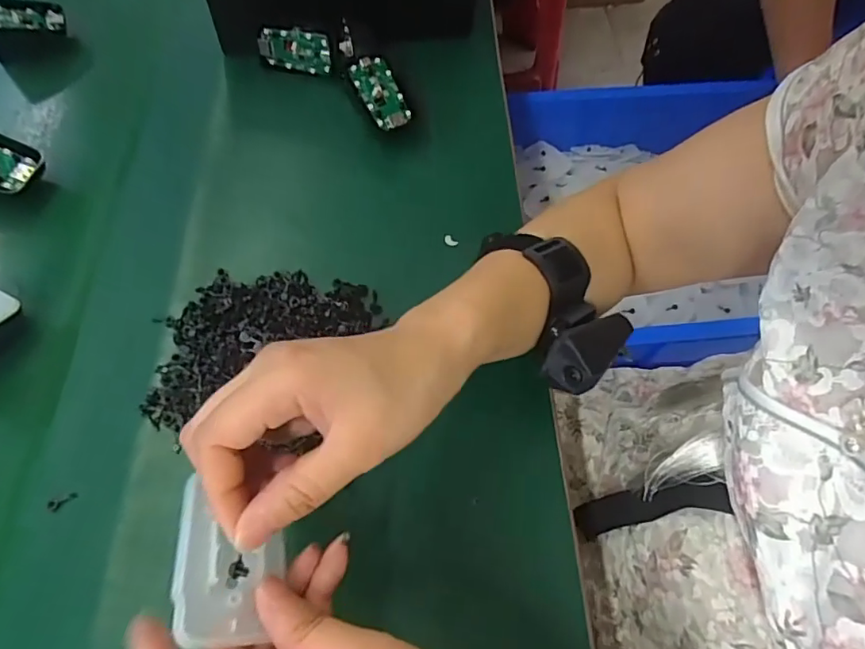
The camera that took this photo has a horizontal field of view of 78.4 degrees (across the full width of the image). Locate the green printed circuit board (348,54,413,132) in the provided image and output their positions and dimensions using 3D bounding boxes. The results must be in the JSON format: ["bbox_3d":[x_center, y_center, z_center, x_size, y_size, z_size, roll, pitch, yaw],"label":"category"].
[{"bbox_3d":[-0.042,-0.187,0.430,0.034,0.006,0.063,-26,88,-13],"label":"green printed circuit board"}]

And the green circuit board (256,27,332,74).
[{"bbox_3d":[-0.117,-0.235,0.454,0.064,0.035,0.014,8,61,7],"label":"green circuit board"}]

